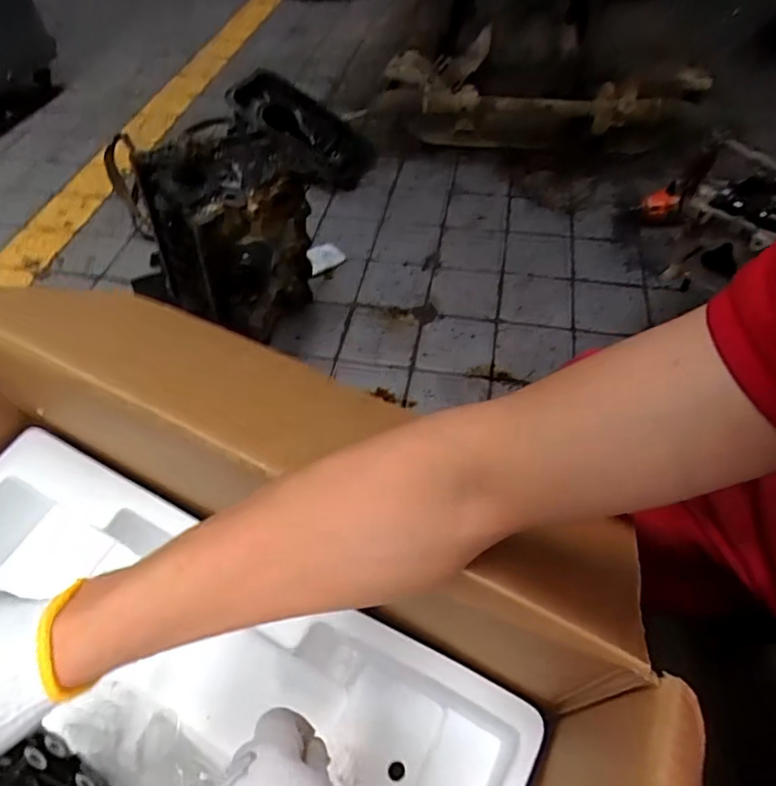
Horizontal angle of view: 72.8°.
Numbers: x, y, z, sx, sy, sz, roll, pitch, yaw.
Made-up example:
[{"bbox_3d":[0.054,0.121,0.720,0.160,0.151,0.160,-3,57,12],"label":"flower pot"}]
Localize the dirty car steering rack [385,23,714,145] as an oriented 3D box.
[{"bbox_3d":[0.386,-0.797,1.406,0.817,0.200,0.173,7,53,9],"label":"dirty car steering rack"}]

